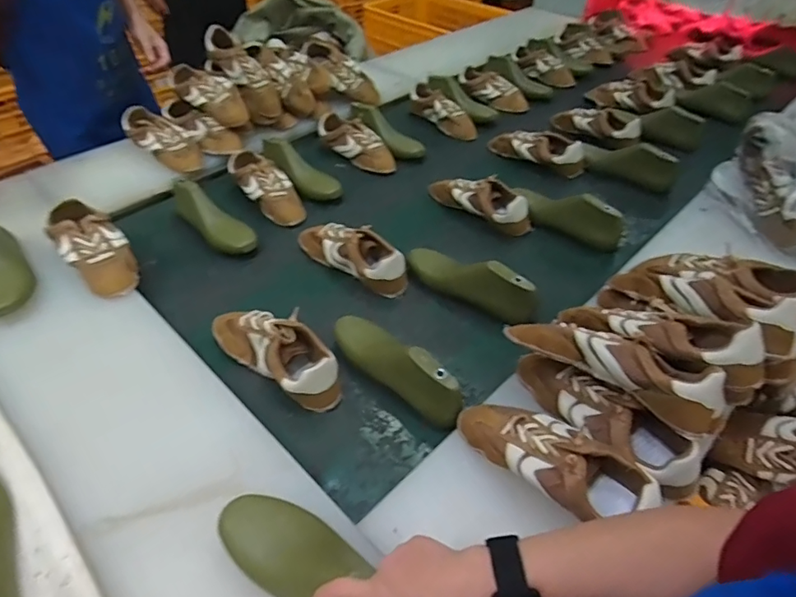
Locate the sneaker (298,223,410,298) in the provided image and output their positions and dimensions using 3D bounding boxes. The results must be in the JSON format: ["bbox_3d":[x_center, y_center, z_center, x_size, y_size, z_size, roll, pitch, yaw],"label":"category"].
[{"bbox_3d":[-0.090,-0.086,0.914,0.245,0.079,0.077,28,51,24],"label":"sneaker"}]

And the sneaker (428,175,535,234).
[{"bbox_3d":[0.177,-0.213,1.059,0.087,0.079,0.238,-33,54,-29],"label":"sneaker"}]

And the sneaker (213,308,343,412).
[{"bbox_3d":[-0.183,0.073,0.742,0.242,0.066,0.087,30,52,25],"label":"sneaker"}]

